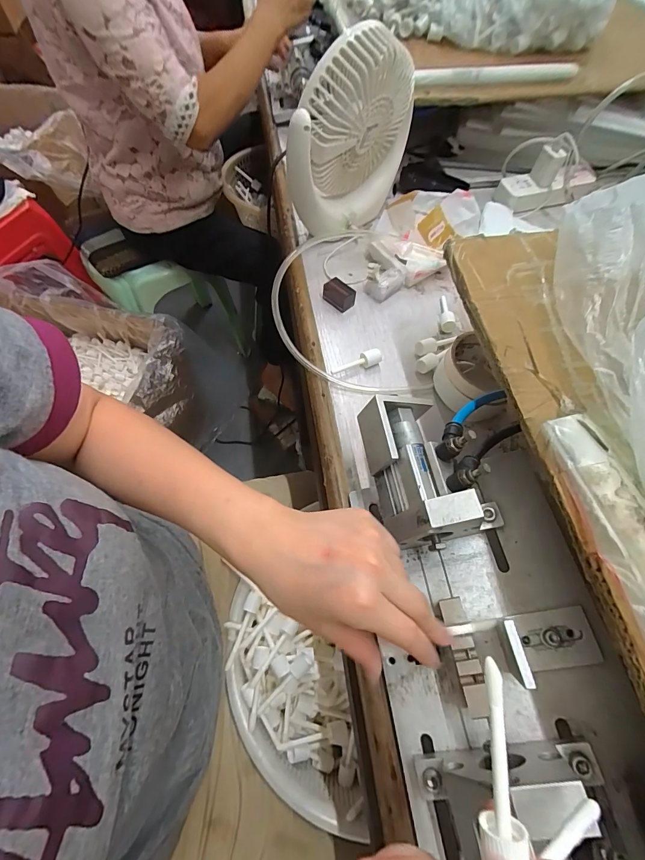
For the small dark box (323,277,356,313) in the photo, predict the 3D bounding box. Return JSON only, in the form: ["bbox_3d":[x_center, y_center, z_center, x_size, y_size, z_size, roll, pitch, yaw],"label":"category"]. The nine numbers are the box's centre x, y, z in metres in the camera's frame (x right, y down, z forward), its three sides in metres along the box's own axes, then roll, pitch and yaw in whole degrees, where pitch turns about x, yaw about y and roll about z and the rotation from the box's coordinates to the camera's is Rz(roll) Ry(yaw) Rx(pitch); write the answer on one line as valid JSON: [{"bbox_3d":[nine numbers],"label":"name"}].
[{"bbox_3d":[0.020,-0.180,0.492,0.024,0.025,0.043,-40,69,-20],"label":"small dark box"}]

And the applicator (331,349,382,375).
[{"bbox_3d":[0.040,-0.079,0.439,0.064,0.017,0.013,-21,64,-12],"label":"applicator"}]

